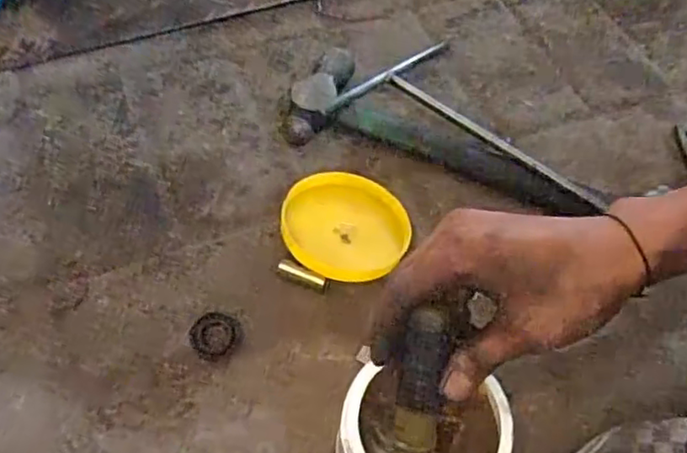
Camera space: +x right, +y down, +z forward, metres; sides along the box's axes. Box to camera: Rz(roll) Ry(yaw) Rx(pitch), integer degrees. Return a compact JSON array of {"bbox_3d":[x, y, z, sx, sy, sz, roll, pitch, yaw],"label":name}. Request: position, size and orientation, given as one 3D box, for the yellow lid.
[{"bbox_3d":[0.004,-0.001,0.533,0.108,0.027,0.104,2,58,-3],"label":"yellow lid"}]

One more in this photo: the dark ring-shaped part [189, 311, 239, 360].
[{"bbox_3d":[-0.098,0.082,0.480,0.036,0.006,0.036,2,58,-3],"label":"dark ring-shaped part"}]

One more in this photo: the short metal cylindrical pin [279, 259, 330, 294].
[{"bbox_3d":[-0.033,0.041,0.508,0.043,0.014,0.012,24,60,11],"label":"short metal cylindrical pin"}]

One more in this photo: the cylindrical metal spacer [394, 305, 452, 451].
[{"bbox_3d":[0.044,0.090,0.356,0.025,0.086,0.018,4,23,-2],"label":"cylindrical metal spacer"}]

